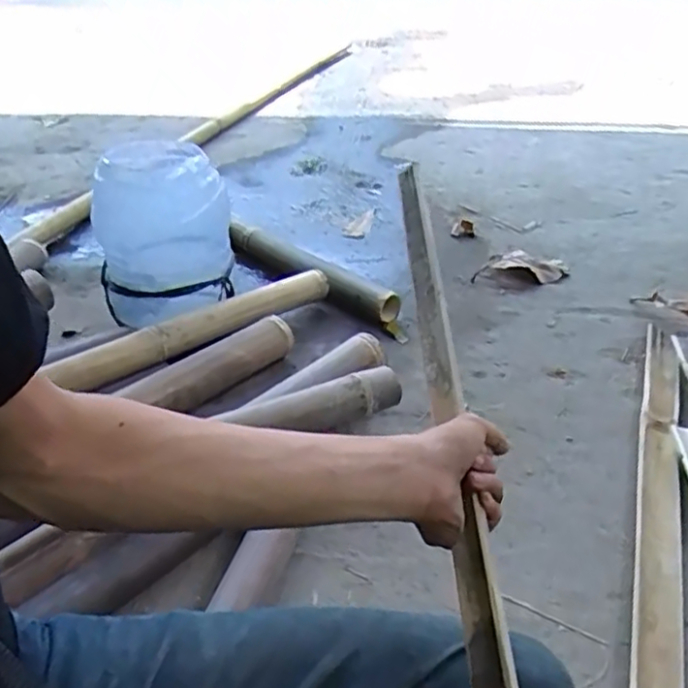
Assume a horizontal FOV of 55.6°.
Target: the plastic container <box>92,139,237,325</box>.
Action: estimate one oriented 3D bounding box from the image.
[{"bbox_3d":[-0.341,-0.212,1.246,0.224,0.277,0.221,-4,37,-3],"label":"plastic container"}]

